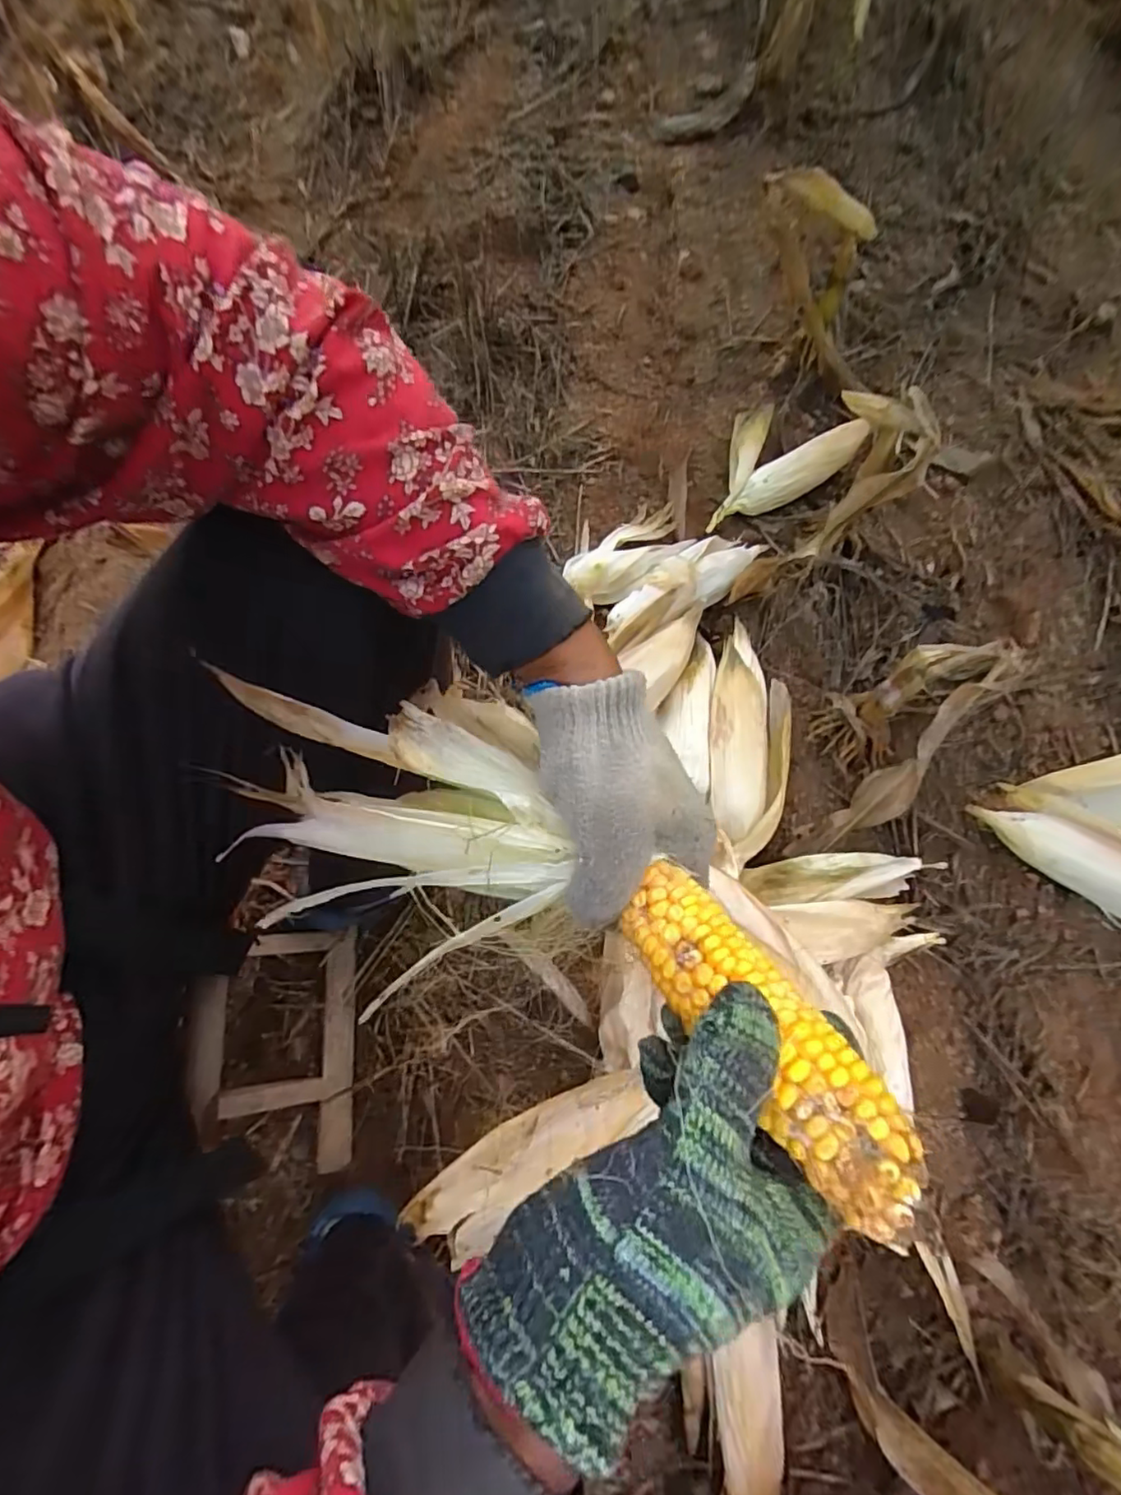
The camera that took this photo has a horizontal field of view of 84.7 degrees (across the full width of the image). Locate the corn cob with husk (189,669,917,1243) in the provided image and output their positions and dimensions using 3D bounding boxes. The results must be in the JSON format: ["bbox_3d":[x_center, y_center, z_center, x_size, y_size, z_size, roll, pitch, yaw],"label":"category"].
[{"bbox_3d":[-0.009,0.064,0.258,0.296,0.065,0.123,27,71,21],"label":"corn cob with husk"}]

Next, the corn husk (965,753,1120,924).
[{"bbox_3d":[0.646,0.112,0.673,0.268,0.073,0.216,-15,68,-8],"label":"corn husk"}]

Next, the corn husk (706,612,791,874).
[{"bbox_3d":[0.223,-0.011,0.737,0.093,0.051,0.296,6,67,1],"label":"corn husk"}]

